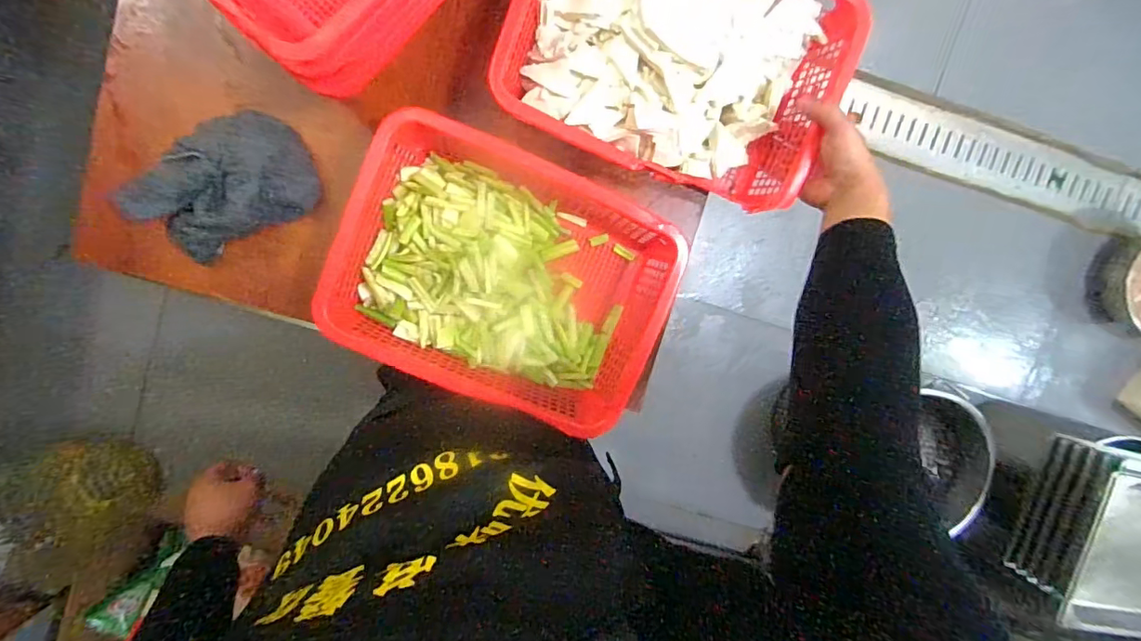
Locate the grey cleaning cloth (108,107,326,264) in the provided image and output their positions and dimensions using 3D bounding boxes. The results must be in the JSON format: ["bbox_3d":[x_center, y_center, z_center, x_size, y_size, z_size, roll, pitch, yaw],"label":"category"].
[{"bbox_3d":[-0.385,-0.150,0.589,0.185,0.049,0.114,-27,95,-2],"label":"grey cleaning cloth"}]

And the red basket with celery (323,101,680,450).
[{"bbox_3d":[-0.072,-0.046,0.603,0.346,0.094,0.260,23,92,-5],"label":"red basket with celery"}]

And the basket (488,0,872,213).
[{"bbox_3d":[0.120,-0.287,0.582,0.362,0.100,0.261,22,92,-5],"label":"basket"}]

